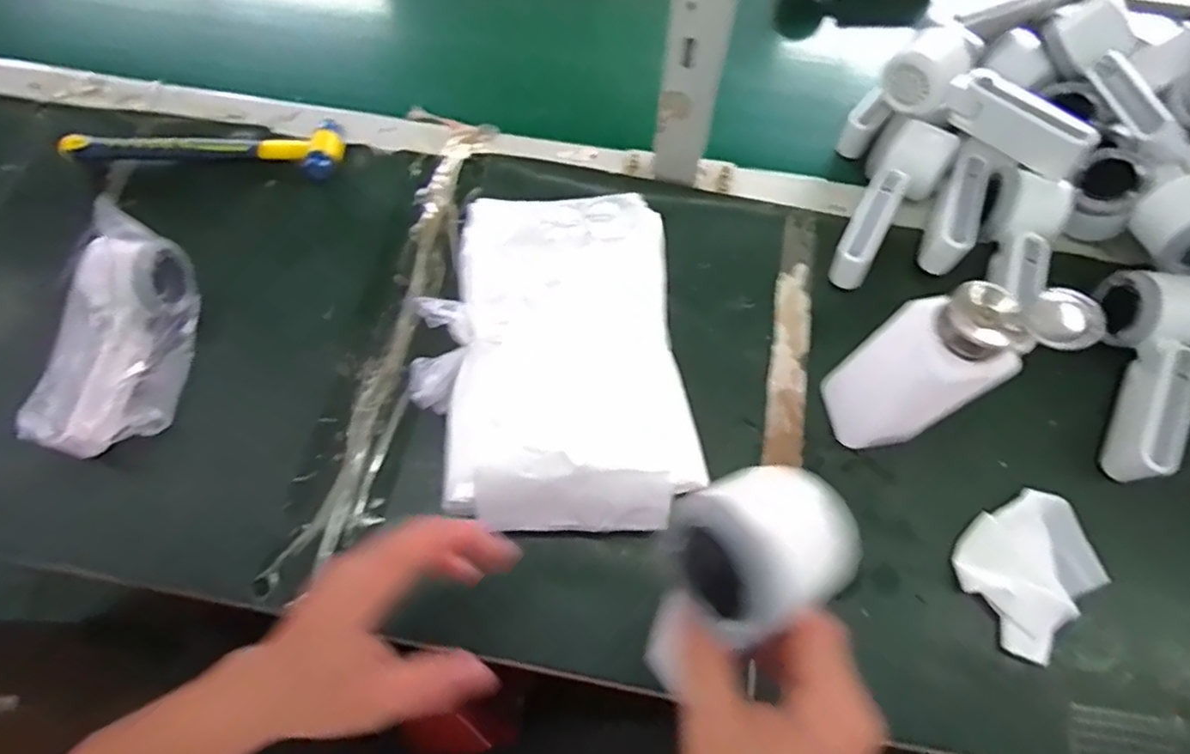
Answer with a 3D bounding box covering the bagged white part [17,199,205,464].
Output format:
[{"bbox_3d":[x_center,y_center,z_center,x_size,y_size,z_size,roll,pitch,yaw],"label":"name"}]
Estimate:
[{"bbox_3d":[-0.358,-0.028,0.474,0.071,0.083,0.176,8,68,3],"label":"bagged white part"}]

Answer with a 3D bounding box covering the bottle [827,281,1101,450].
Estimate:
[{"bbox_3d":[0.214,-0.006,0.404,0.068,0.176,0.064,-18,69,-8],"label":"bottle"}]

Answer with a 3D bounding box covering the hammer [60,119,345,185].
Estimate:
[{"bbox_3d":[-0.356,-0.220,0.579,0.245,0.026,0.065,5,68,2],"label":"hammer"}]

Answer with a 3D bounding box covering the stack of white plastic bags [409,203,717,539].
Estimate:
[{"bbox_3d":[-0.035,-0.010,0.462,0.195,0.062,0.249,-8,68,-4],"label":"stack of white plastic bags"}]

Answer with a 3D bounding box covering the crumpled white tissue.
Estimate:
[{"bbox_3d":[0.305,0.129,0.433,0.107,0.015,0.083,-39,73,-15],"label":"crumpled white tissue"}]

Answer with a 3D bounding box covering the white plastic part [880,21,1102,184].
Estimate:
[{"bbox_3d":[0.331,-0.234,0.516,0.163,0.050,0.069,40,73,15],"label":"white plastic part"}]

